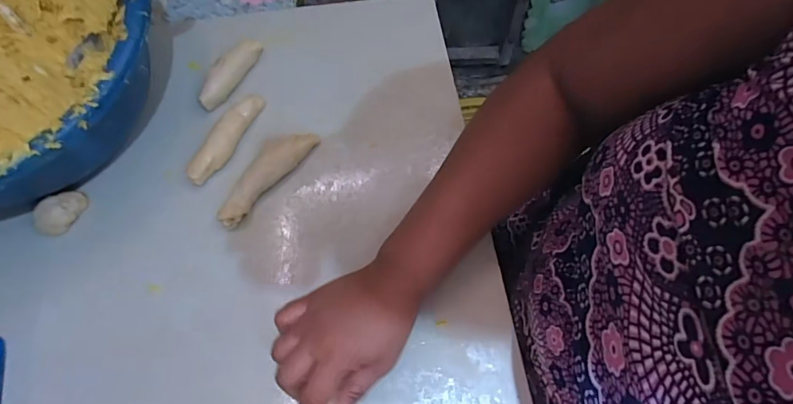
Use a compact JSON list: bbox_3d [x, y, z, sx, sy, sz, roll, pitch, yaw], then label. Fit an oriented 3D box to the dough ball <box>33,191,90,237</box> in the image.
[{"bbox_3d":[-0.313,0.009,0.425,0.026,0.020,0.047,29,69,11],"label":"dough ball"}]

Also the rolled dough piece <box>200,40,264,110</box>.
[{"bbox_3d":[-0.179,-0.138,0.493,0.028,0.025,0.090,31,70,12],"label":"rolled dough piece"}]

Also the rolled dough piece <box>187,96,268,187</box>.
[{"bbox_3d":[-0.169,-0.064,0.456,0.023,0.019,0.107,24,68,9],"label":"rolled dough piece"}]

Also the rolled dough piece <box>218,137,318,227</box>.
[{"bbox_3d":[-0.126,-0.027,0.442,0.029,0.024,0.120,36,71,14],"label":"rolled dough piece"}]

